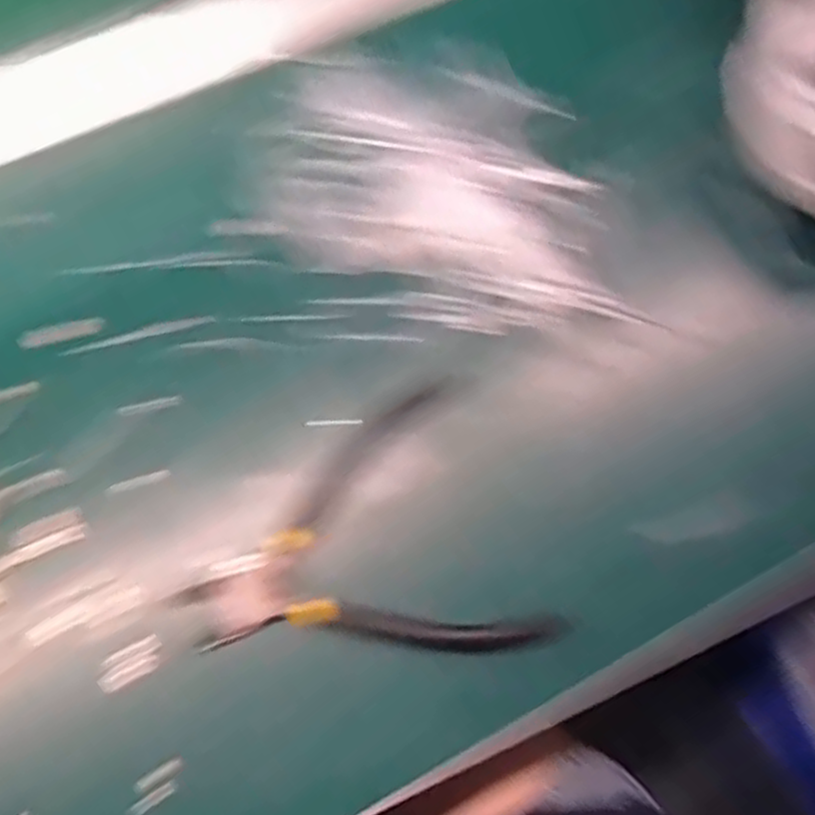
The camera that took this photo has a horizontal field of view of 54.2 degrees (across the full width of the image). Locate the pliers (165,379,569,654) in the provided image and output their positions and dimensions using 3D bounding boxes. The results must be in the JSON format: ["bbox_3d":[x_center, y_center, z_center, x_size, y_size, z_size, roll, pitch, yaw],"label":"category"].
[{"bbox_3d":[-0.023,0.062,0.338,0.140,0.014,0.118,-18,78,-6],"label":"pliers"}]

